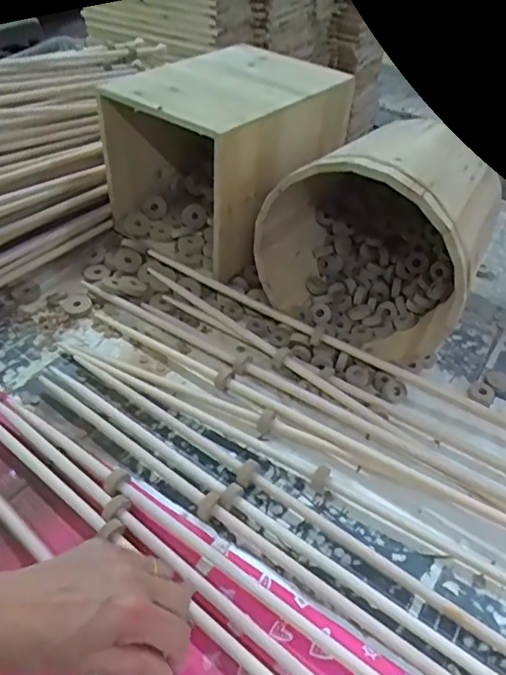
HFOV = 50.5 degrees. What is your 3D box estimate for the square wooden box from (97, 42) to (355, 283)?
[{"bbox_3d":[-0.035,-0.254,0.725,0.209,0.198,0.273,27,49,25],"label":"square wooden box"}]

